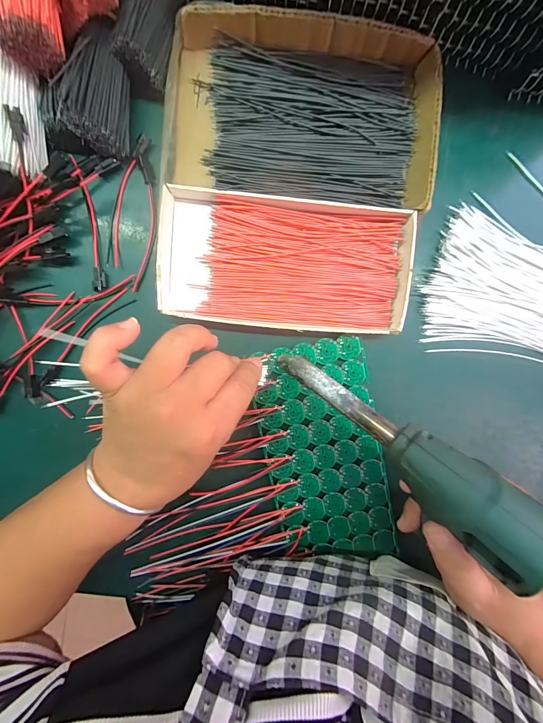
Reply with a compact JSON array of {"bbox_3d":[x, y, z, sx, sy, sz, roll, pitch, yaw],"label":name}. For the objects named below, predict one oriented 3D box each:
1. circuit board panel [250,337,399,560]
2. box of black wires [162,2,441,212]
[{"bbox_3d":[0.046,0.080,0.269,0.096,0.004,0.190,-12,97,-2],"label":"circuit board panel"},{"bbox_3d":[0.024,-0.180,0.231,0.192,0.023,0.111,5,97,-3],"label":"box of black wires"}]

